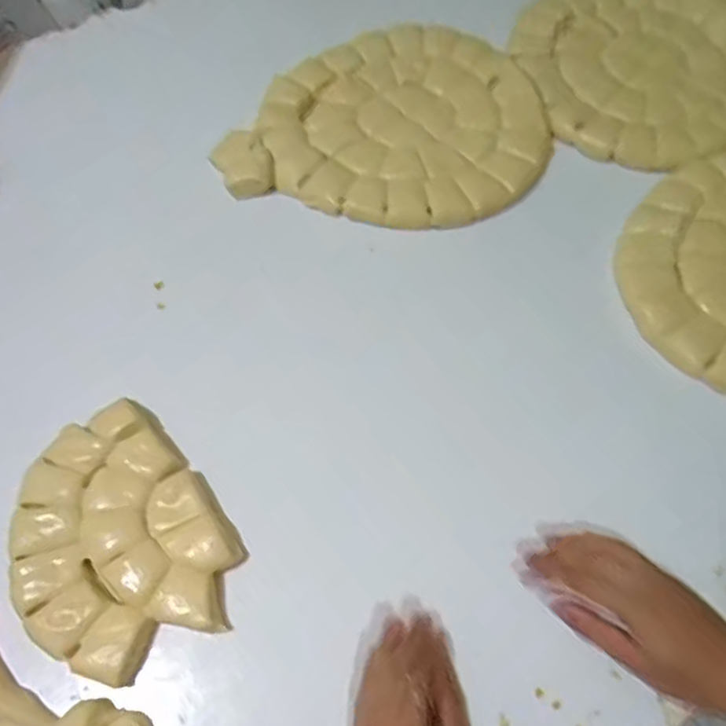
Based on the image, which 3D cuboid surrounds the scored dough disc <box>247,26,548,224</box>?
[{"bbox_3d":[0.044,-0.267,0.692,0.293,0.014,0.283,-1,63,2],"label":"scored dough disc"}]

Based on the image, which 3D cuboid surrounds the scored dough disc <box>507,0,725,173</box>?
[{"bbox_3d":[0.327,-0.350,0.722,0.269,0.021,0.305,-19,64,-7],"label":"scored dough disc"}]

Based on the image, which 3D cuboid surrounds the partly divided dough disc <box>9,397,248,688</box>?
[{"bbox_3d":[-0.199,0.137,0.501,0.161,0.015,0.202,-28,65,-11],"label":"partly divided dough disc"}]

